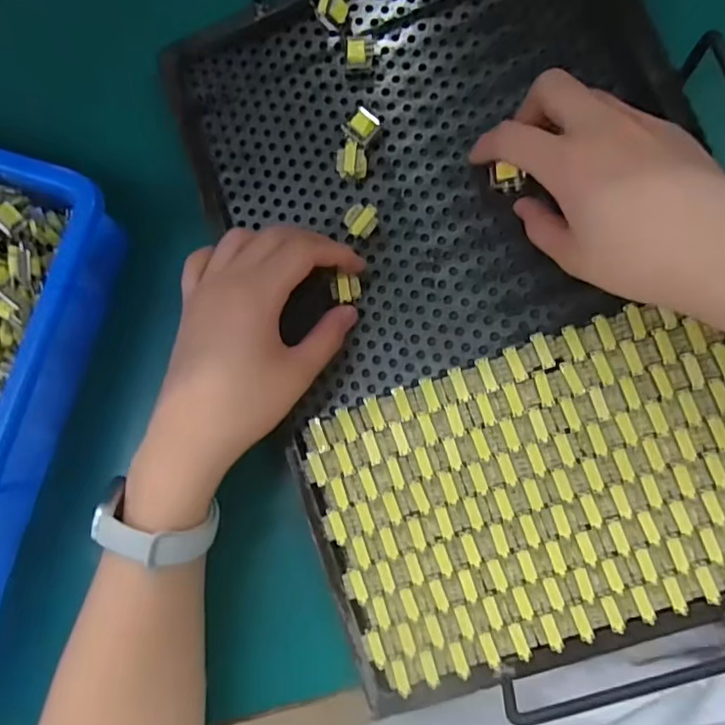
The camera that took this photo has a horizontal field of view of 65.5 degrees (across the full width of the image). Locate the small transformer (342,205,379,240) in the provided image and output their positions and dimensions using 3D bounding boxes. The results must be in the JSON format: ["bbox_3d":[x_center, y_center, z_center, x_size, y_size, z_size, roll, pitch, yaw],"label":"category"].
[{"bbox_3d":[0.000,-0.083,0.337,0.015,0.018,0.020,41,92,9],"label":"small transformer"}]

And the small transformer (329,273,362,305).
[{"bbox_3d":[-0.010,-0.043,0.333,0.016,0.014,0.017,-6,85,8],"label":"small transformer"}]

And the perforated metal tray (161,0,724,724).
[{"bbox_3d":[0.067,-0.051,0.314,0.272,0.042,0.431,-20,83,6],"label":"perforated metal tray"}]

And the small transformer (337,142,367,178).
[{"bbox_3d":[-0.006,-0.120,0.342,0.019,0.014,0.019,-1,85,8],"label":"small transformer"}]

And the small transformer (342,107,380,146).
[{"bbox_3d":[0.000,-0.141,0.341,0.018,0.015,0.019,41,92,9],"label":"small transformer"}]

